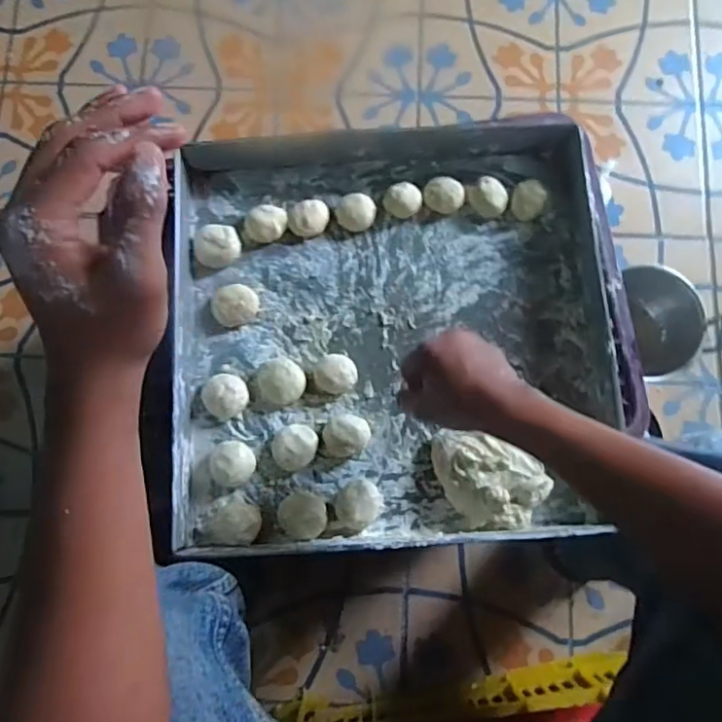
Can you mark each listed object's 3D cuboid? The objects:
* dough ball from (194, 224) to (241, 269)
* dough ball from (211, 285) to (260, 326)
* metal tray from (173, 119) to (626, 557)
[{"bbox_3d":[-0.167,-0.134,0.667,0.053,0.030,0.048,-25,80,-3],"label":"dough ball"},{"bbox_3d":[-0.144,-0.066,0.648,0.051,0.026,0.047,0,80,1],"label":"dough ball"},{"bbox_3d":[0.041,-0.043,0.628,0.484,0.065,0.461,-4,80,-2],"label":"metal tray"}]

